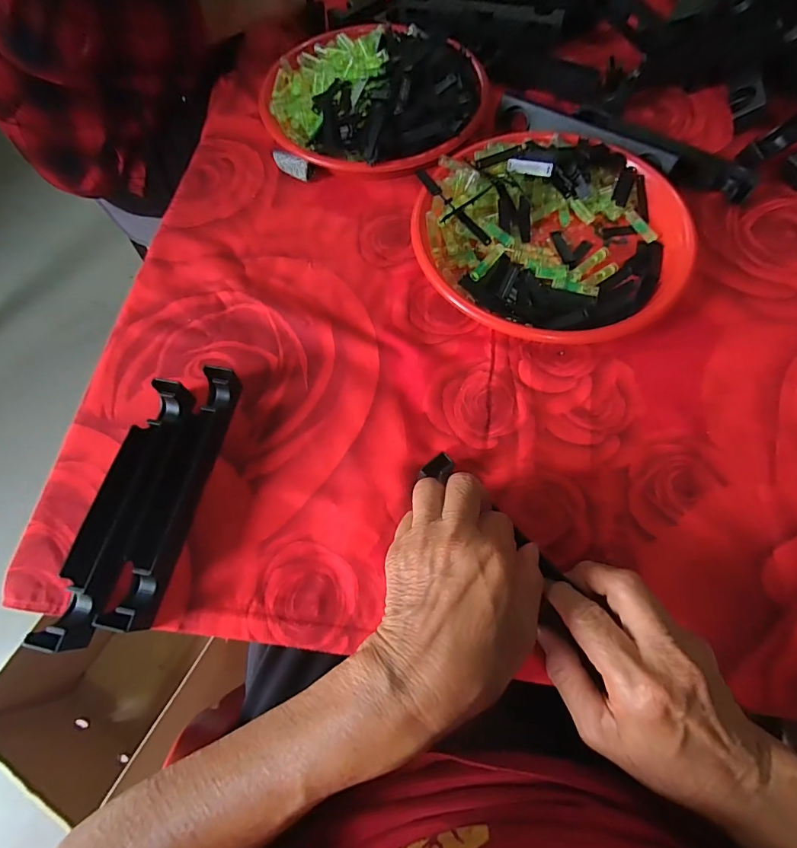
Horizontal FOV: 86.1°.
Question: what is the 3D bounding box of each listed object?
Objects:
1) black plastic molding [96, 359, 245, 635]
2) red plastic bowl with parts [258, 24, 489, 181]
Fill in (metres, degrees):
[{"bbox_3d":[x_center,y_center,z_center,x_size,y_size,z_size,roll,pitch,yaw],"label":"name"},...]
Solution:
[{"bbox_3d":[-0.164,0.047,0.323,0.024,0.042,0.193,10,68,6],"label":"black plastic molding"},{"bbox_3d":[-0.029,-0.370,0.472,0.252,0.057,0.227,0,68,2],"label":"red plastic bowl with parts"}]

